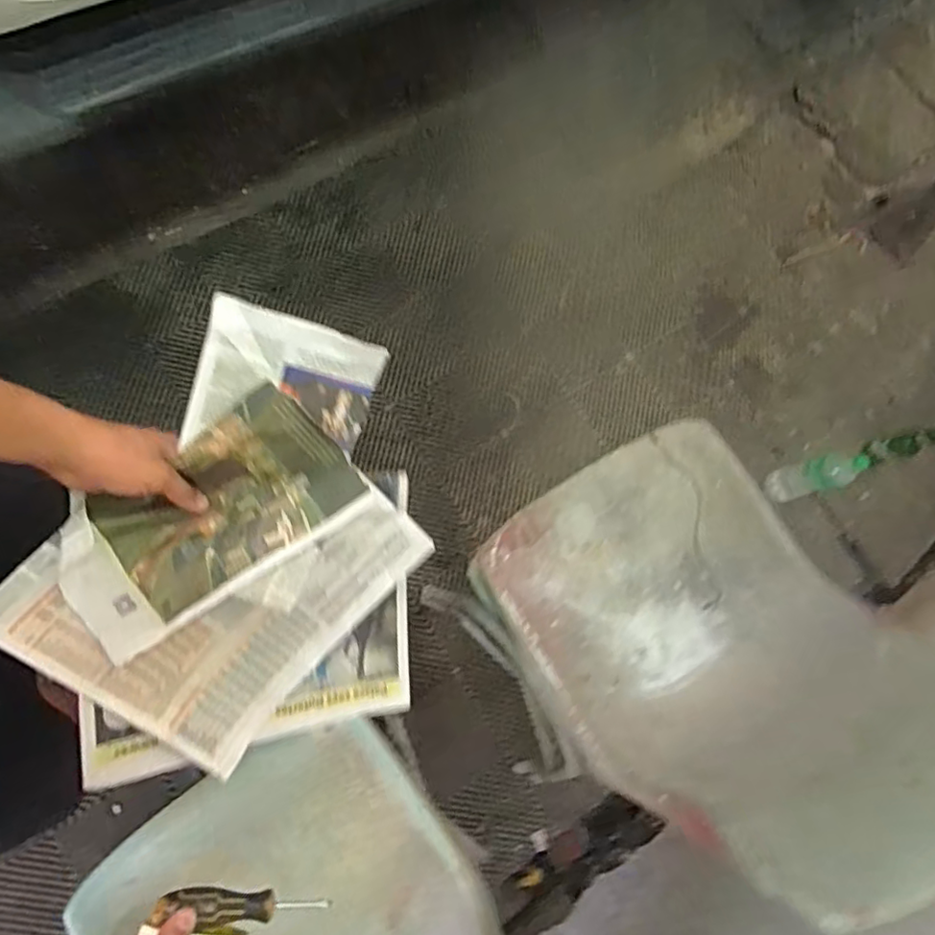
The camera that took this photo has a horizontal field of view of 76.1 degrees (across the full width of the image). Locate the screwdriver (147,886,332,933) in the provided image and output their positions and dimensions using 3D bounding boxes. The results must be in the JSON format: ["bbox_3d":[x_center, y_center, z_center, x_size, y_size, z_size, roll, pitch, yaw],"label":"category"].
[{"bbox_3d":[-0.199,0.395,0.536,0.151,0.020,0.028,16,56,-21],"label":"screwdriver"}]

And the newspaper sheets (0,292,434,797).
[{"bbox_3d":[-0.217,0.079,0.569,0.361,0.432,0.059,0,13,-27],"label":"newspaper sheets"}]

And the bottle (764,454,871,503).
[{"bbox_3d":[0.844,0.022,1.454,0.074,0.241,0.073,40,62,-8],"label":"bottle"}]

